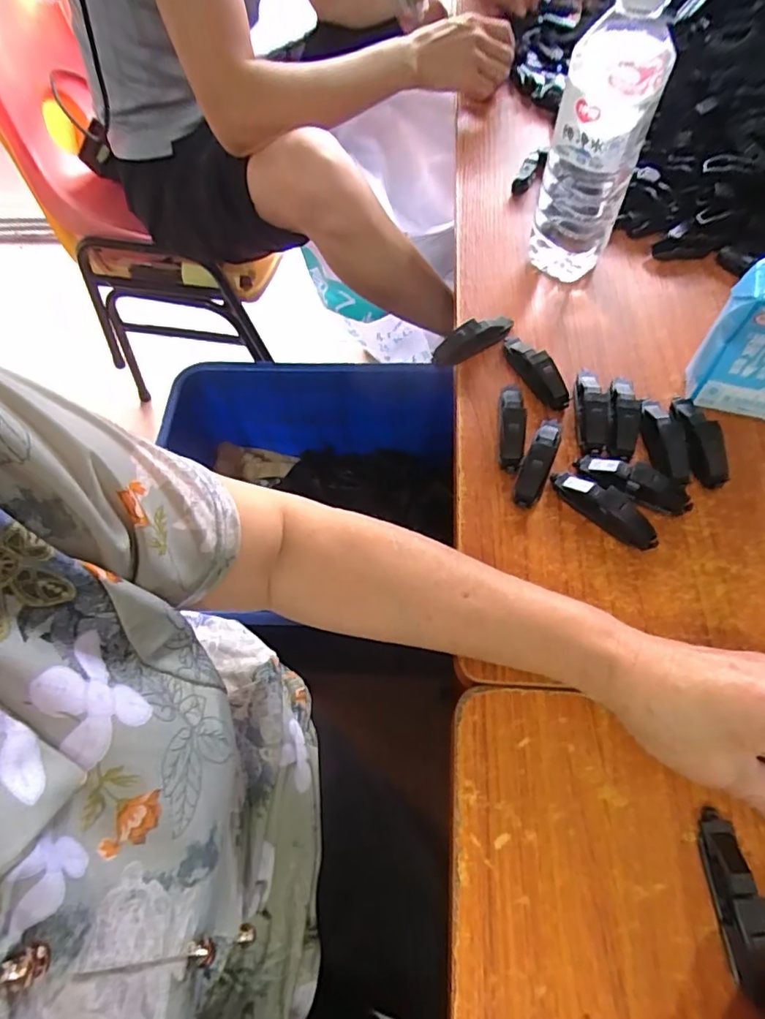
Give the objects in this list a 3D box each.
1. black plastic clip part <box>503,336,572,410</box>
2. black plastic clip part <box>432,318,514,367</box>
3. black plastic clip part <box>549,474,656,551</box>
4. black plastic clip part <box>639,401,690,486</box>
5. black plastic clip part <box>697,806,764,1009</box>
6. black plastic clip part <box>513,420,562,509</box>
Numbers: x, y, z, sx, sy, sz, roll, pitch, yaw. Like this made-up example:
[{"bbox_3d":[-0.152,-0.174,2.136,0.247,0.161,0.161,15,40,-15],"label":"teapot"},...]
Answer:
[{"bbox_3d":[0.122,-0.113,0.444,0.016,0.023,0.080,-28,64,-12],"label":"black plastic clip part"},{"bbox_3d":[0.077,-0.142,0.461,0.081,0.024,0.020,-32,65,-14],"label":"black plastic clip part"},{"bbox_3d":[0.154,-0.001,0.384,0.078,0.021,0.018,38,70,20],"label":"black plastic clip part"},{"bbox_3d":[0.207,-0.052,0.408,0.025,0.016,0.073,1,62,3],"label":"black plastic clip part"},{"bbox_3d":[0.180,0.198,0.278,0.018,0.022,0.080,-5,62,0],"label":"black plastic clip part"},{"bbox_3d":[0.115,-0.037,0.404,0.019,0.022,0.080,22,65,14],"label":"black plastic clip part"}]

